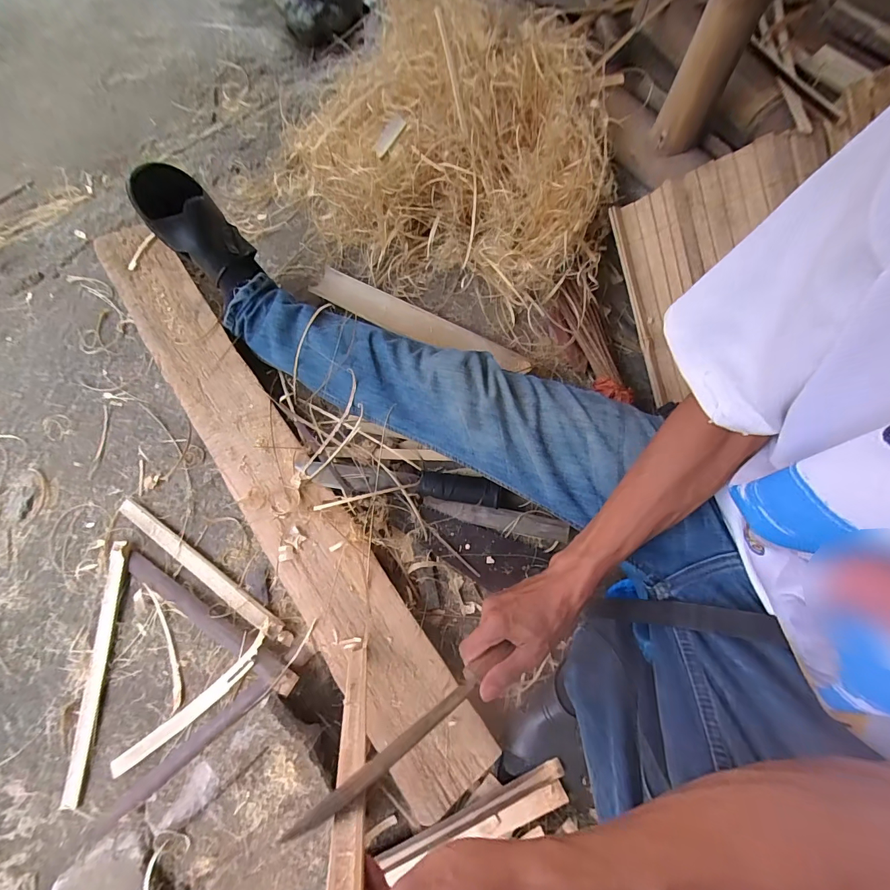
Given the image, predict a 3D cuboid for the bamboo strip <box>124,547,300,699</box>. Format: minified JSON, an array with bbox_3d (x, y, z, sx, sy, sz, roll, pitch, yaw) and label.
[{"bbox_3d":[-0.351,0.259,0.595,0.327,0.023,0.035,29,72,10],"label":"bamboo strip"}]

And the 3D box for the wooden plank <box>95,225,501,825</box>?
[{"bbox_3d":[-0.294,0.016,0.634,0.137,0.037,1.082,-34,73,-10],"label":"wooden plank"}]

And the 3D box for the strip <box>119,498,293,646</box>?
[{"bbox_3d":[-0.379,0.192,0.628,0.363,0.015,0.029,32,76,14],"label":"strip"}]

